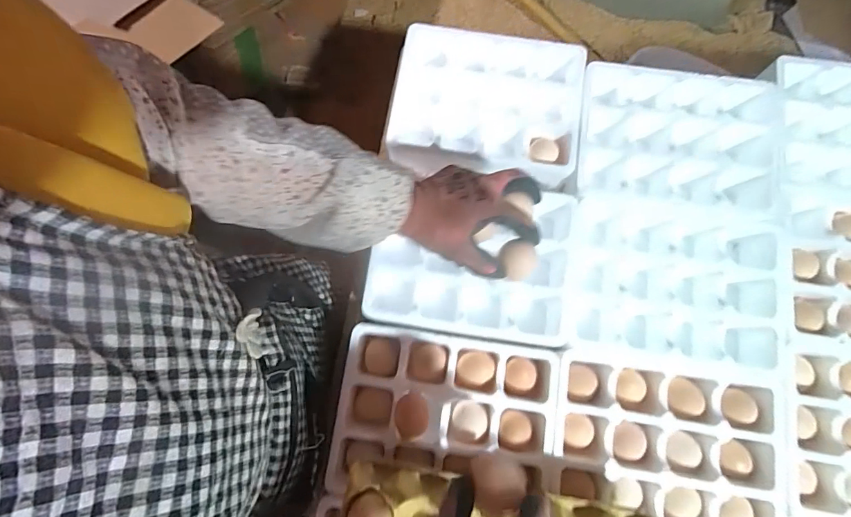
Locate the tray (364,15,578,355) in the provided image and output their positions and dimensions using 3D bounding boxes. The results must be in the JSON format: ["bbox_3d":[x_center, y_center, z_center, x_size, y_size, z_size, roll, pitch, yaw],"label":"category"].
[{"bbox_3d":[0.069,-0.098,0.567,0.245,0.068,0.392,10,78,3],"label":"tray"}]

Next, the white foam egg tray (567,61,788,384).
[{"bbox_3d":[0.312,-0.055,0.555,0.243,0.061,0.368,10,79,3],"label":"white foam egg tray"}]

